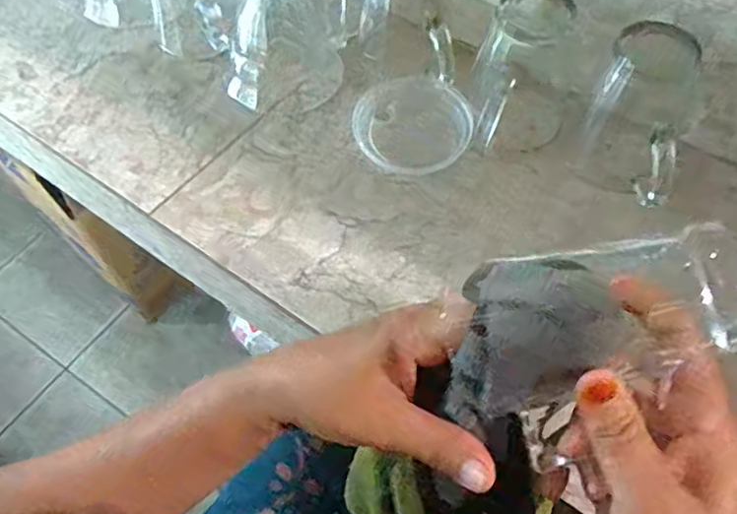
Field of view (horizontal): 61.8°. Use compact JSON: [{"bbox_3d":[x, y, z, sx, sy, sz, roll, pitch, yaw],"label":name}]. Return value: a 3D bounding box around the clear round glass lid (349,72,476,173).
[{"bbox_3d":[0.032,-0.106,0.479,0.084,0.014,0.094,-41,66,-21],"label":"clear round glass lid"}]

